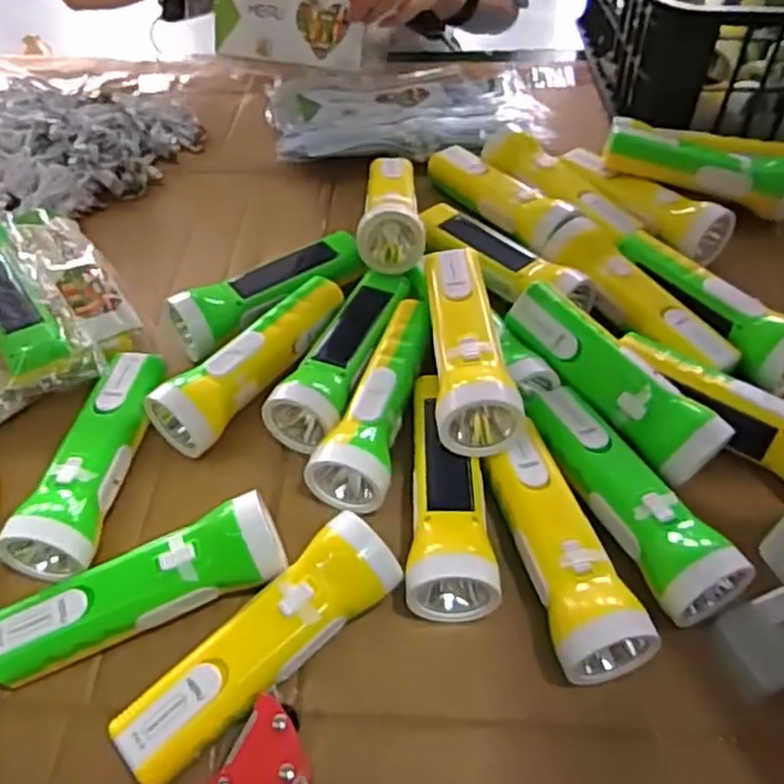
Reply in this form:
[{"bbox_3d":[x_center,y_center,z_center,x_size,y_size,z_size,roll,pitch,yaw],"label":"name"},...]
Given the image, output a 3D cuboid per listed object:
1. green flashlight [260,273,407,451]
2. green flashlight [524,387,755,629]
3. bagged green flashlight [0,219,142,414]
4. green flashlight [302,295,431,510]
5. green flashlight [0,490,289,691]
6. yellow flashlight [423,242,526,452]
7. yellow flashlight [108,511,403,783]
[{"bbox_3d":[-0.034,-0.036,0.518,0.054,0.043,0.169,16,53,15],"label":"green flashlight"},{"bbox_3d":[0.145,0.056,0.435,0.049,0.045,0.168,-19,52,-12],"label":"green flashlight"},{"bbox_3d":[-0.291,-0.084,0.541,0.135,0.039,0.208,-27,55,-18],"label":"bagged green flashlight"},{"bbox_3d":[-0.008,0.004,0.491,0.053,0.049,0.173,12,52,12],"label":"green flashlight"},{"bbox_3d":[-0.146,0.116,0.413,0.168,0.047,0.049,-18,52,-11],"label":"green flashlight"},{"bbox_3d":[0.052,-0.038,0.483,0.052,0.049,0.165,-2,51,1],"label":"yellow flashlight"},{"bbox_3d":[-0.070,0.142,0.391,0.167,0.048,0.049,-36,58,-24],"label":"yellow flashlight"}]

